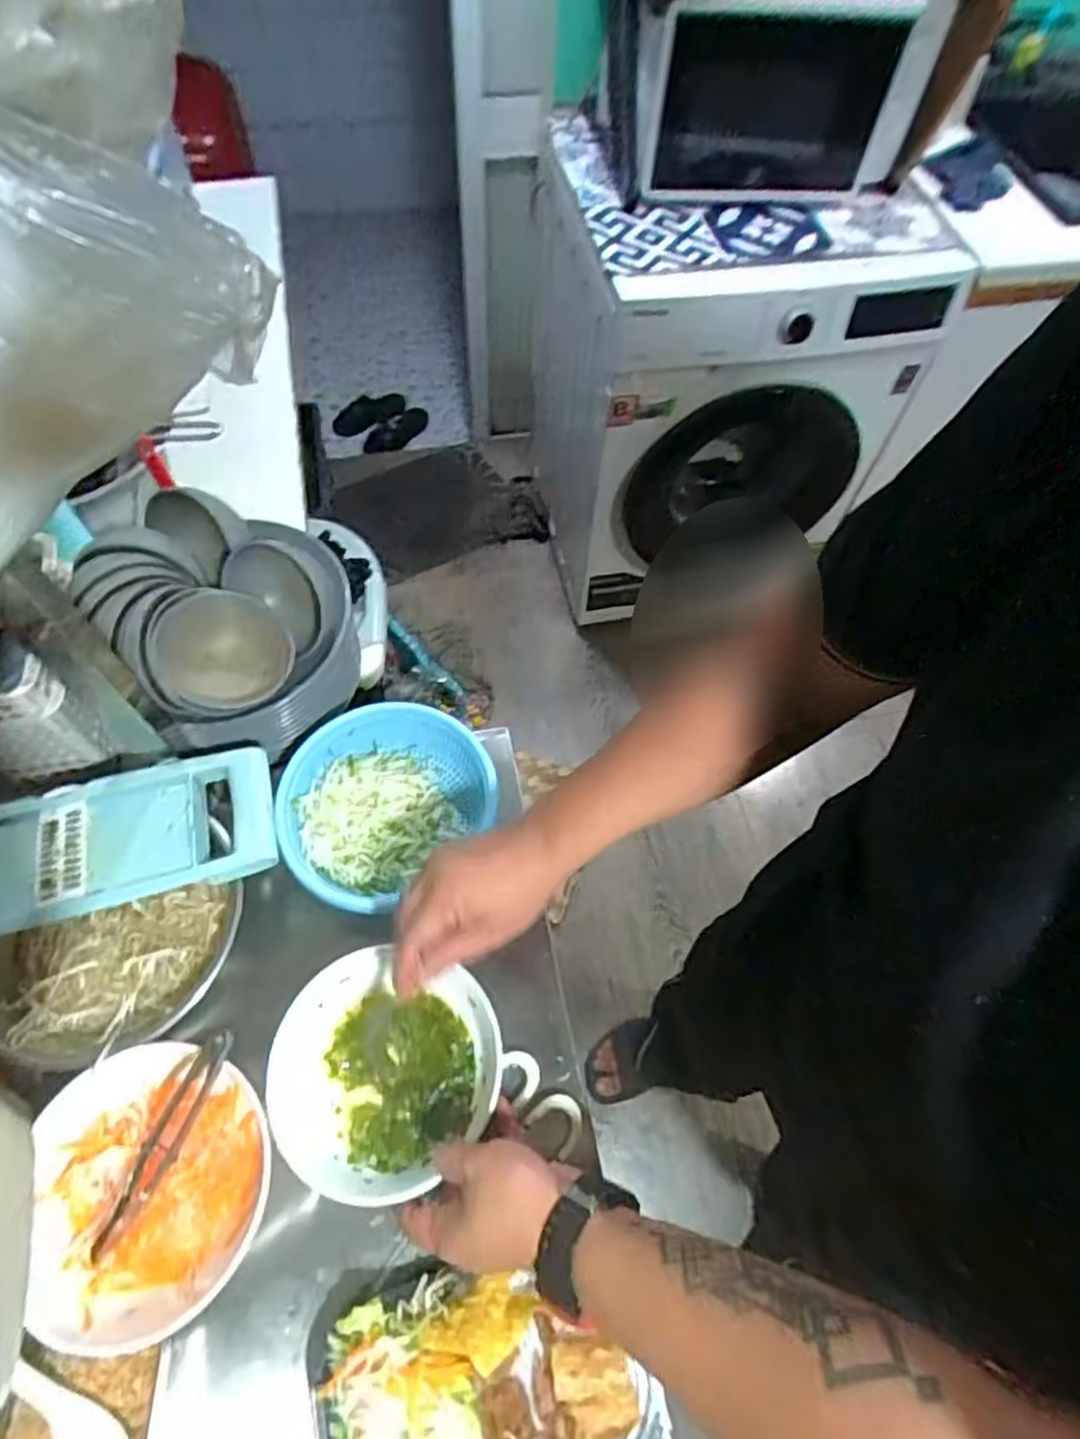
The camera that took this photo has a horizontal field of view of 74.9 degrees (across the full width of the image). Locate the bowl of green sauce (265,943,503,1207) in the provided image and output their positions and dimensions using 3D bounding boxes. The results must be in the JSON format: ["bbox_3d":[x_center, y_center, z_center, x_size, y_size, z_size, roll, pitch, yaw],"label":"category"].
[{"bbox_3d":[-0.124,0.277,0.557,0.175,0.052,0.163,1,62,-2],"label":"bowl of green sauce"}]

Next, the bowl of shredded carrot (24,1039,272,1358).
[{"bbox_3d":[-0.284,0.334,0.512,0.164,0.057,0.181,-13,63,-10],"label":"bowl of shredded carrot"}]

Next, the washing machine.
[{"bbox_3d":[0.317,-0.699,1.550,0.629,0.814,0.582,-11,63,-9],"label":"washing machine"}]

